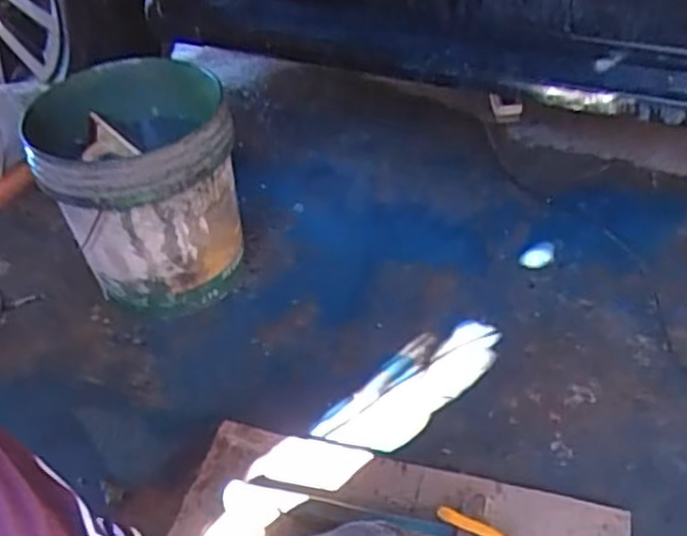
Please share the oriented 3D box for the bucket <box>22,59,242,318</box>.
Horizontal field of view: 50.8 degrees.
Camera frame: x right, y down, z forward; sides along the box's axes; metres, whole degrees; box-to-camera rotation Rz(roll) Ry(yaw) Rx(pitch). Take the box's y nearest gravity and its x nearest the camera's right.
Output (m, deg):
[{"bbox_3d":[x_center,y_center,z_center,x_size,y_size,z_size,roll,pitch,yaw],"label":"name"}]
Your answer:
[{"bbox_3d":[-0.306,-0.108,1.163,0.283,0.327,0.293,-13,42,-8],"label":"bucket"}]

